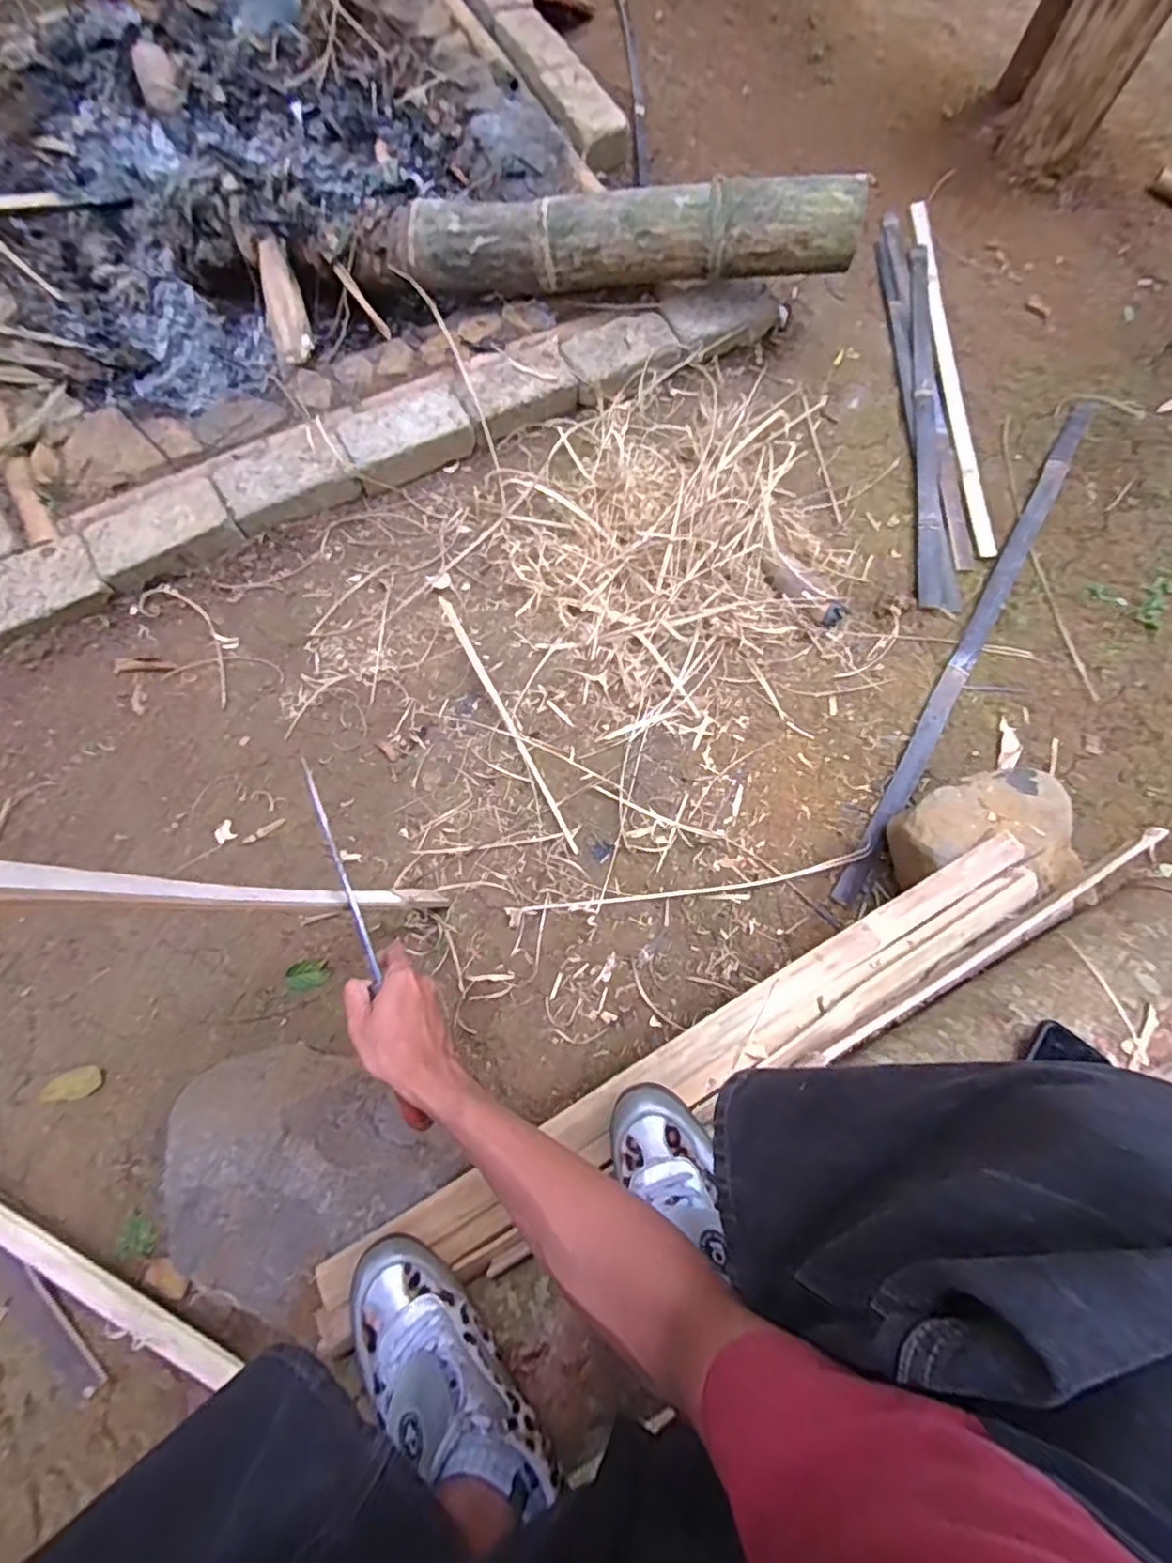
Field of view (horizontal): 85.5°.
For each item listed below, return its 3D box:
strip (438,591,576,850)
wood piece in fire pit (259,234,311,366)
[{"bbox_3d":[-0.127,-0.098,0.992,0.015,0.011,0.471,-26,76,-9],"label":"strip"},{"bbox_3d":[-0.535,-0.846,1.126,0.059,0.032,0.189,-13,106,-5],"label":"wood piece in fire pit"}]

